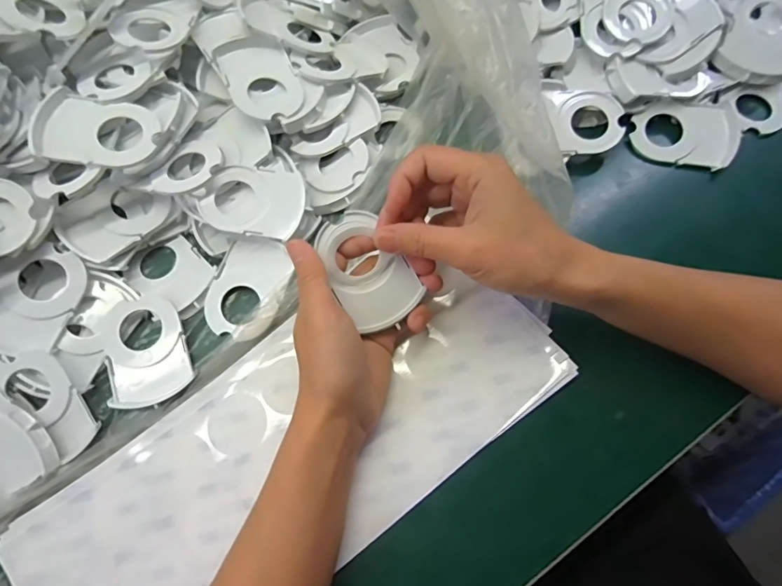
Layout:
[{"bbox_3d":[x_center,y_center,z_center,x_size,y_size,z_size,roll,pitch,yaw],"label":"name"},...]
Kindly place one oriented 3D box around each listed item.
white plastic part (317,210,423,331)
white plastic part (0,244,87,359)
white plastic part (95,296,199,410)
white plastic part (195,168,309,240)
[{"bbox_3d":[-0.015,-0.015,0.293,0.047,0.007,0.074,-34,101,-8],"label":"white plastic part"},{"bbox_3d":[-0.253,0.004,0.317,0.057,0.009,0.078,20,77,-14],"label":"white plastic part"},{"bbox_3d":[-0.177,0.040,0.326,0.057,0.013,0.078,-23,70,-6],"label":"white plastic part"},{"bbox_3d":[-0.102,-0.070,0.339,0.074,0.016,0.055,6,70,5],"label":"white plastic part"}]

